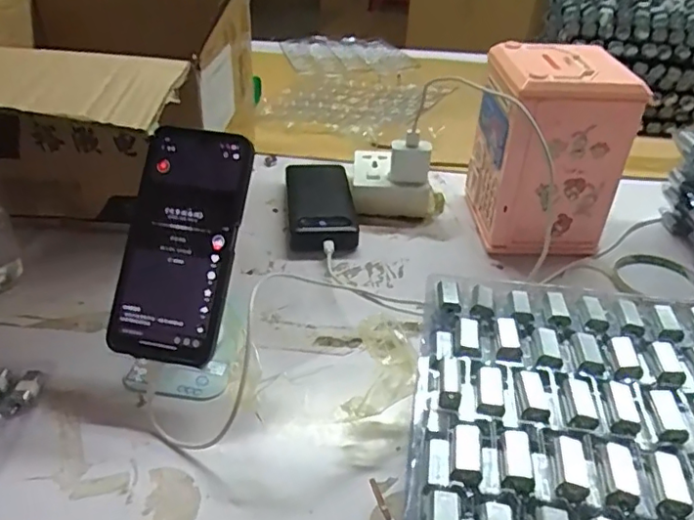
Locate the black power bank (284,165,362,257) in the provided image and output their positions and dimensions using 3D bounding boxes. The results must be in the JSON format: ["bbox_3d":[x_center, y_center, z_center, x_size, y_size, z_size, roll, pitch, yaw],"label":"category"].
[{"bbox_3d":[-0.031,-0.067,0.660,0.073,0.033,0.171,-3,37,-6],"label":"black power bank"}]

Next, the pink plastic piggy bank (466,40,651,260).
[{"bbox_3d":[0.202,-0.111,0.607,0.119,0.183,0.128,-4,37,-7],"label":"pink plastic piggy bank"}]

